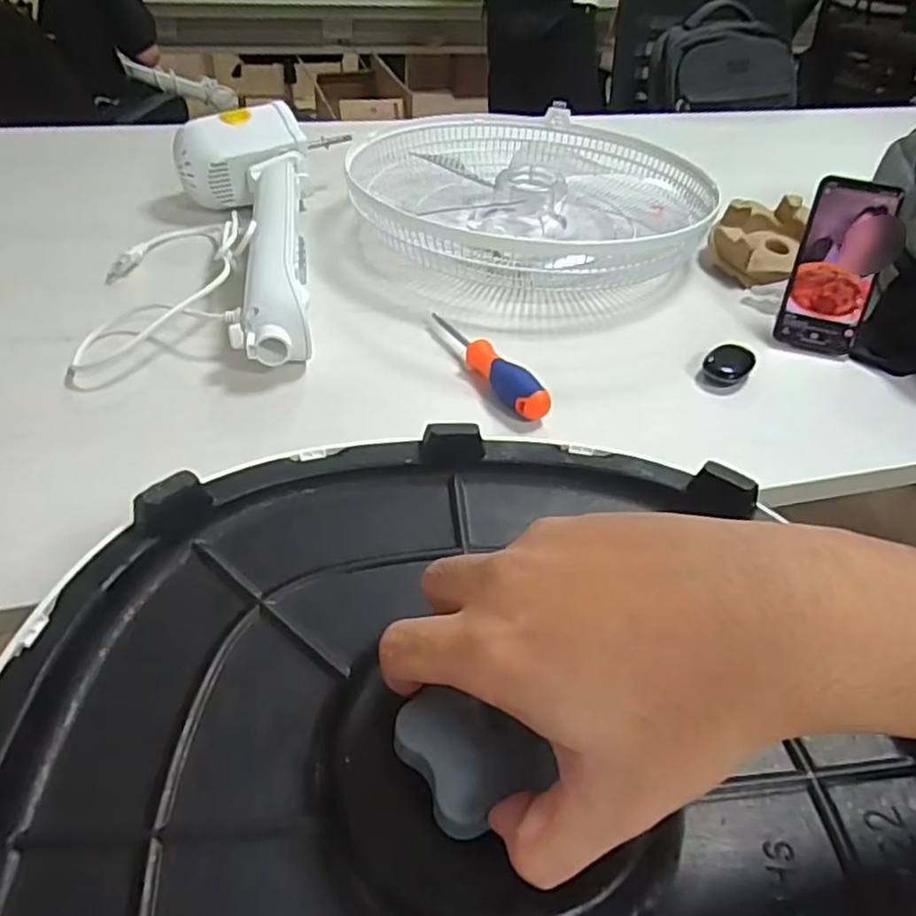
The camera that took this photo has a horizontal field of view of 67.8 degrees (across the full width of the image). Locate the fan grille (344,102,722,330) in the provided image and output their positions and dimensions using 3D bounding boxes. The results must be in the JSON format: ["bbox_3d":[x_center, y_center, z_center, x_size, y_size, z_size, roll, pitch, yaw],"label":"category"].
[{"bbox_3d":[0.100,-0.329,0.887,0.437,0.091,0.437,2,45,-2],"label":"fan grille"}]

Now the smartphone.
[{"bbox_3d":[0.379,-0.186,0.676,0.084,0.167,0.017,17,14,15],"label":"smartphone"}]

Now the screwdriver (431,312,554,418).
[{"bbox_3d":[0.026,-0.090,0.635,0.028,0.035,0.174,-18,46,-23],"label":"screwdriver"}]

